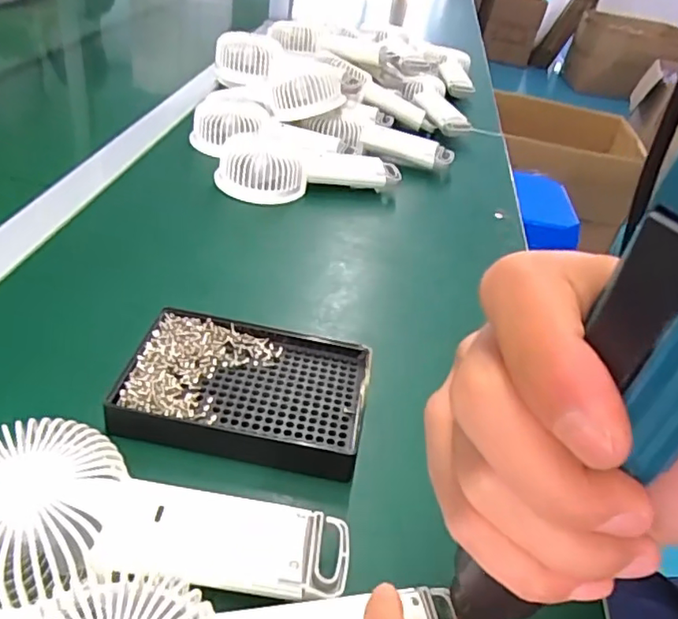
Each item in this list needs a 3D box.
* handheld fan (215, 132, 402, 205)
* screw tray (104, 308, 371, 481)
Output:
[{"bbox_3d":[-0.032,-0.147,0.591,0.188,0.048,0.086,-8,36,-21],"label":"handheld fan"},{"bbox_3d":[-0.053,0.043,0.337,0.135,0.022,0.090,12,37,1],"label":"screw tray"}]

